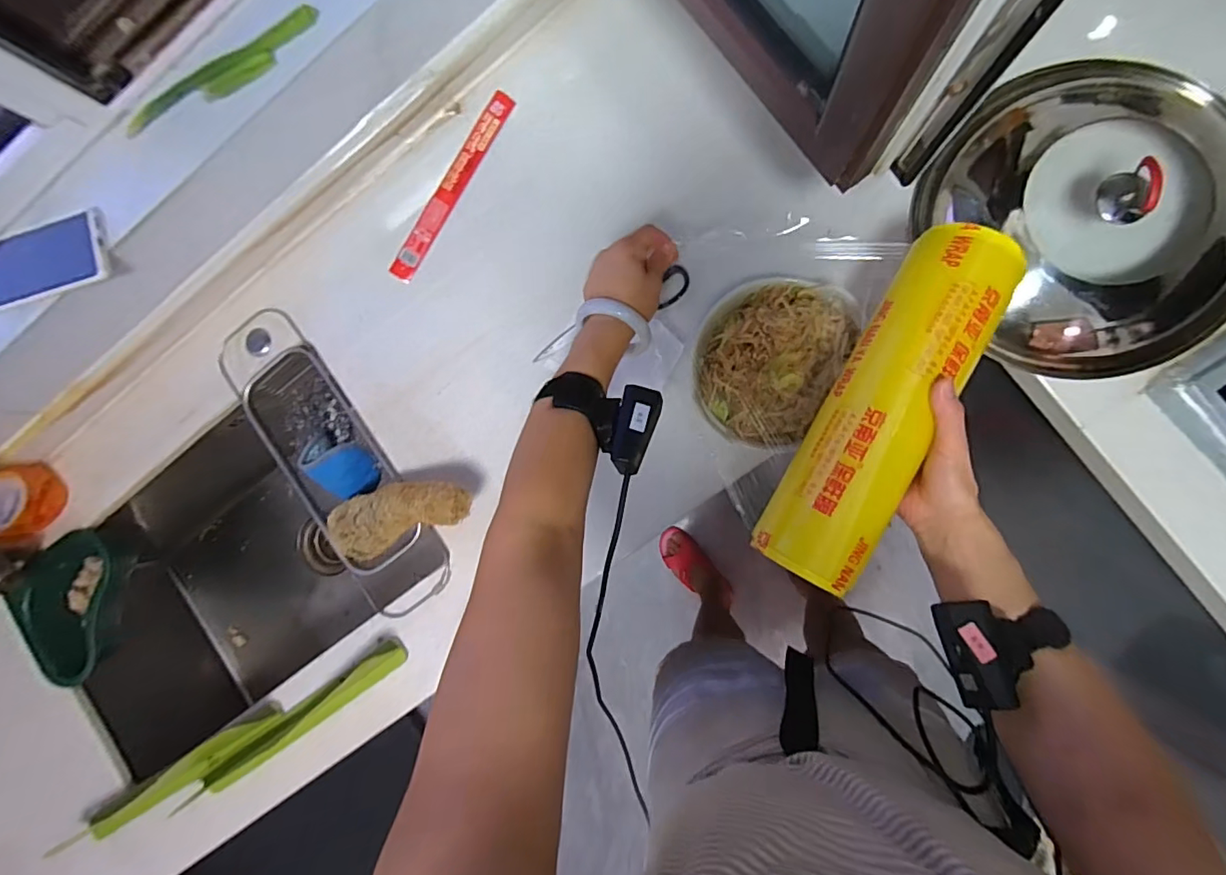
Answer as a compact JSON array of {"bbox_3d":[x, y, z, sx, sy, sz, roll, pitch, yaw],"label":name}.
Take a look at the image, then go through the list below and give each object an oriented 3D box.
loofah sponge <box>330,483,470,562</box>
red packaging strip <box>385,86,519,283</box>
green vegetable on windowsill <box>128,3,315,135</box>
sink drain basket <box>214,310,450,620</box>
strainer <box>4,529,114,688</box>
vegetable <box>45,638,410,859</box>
[{"bbox_3d":[-0.255,0.095,0.636,0.210,0.044,0.076,-19,86,26],"label":"loofah sponge"},{"bbox_3d":[-0.199,-0.307,0.664,0.032,0.006,0.254,31,94,-10],"label":"red packaging strip"},{"bbox_3d":[-0.405,-0.376,0.555,0.232,0.019,0.034,-21,86,9],"label":"green vegetable on windowsill"},{"bbox_3d":[-0.364,0.031,0.700,0.133,0.053,0.428,-37,84,8],"label":"sink drain basket"},{"bbox_3d":[-0.767,0.240,0.763,0.099,0.080,0.213,2,90,10],"label":"strainer"},{"bbox_3d":[-0.480,0.402,0.689,0.506,0.052,0.064,-32,85,8],"label":"vegetable"}]

